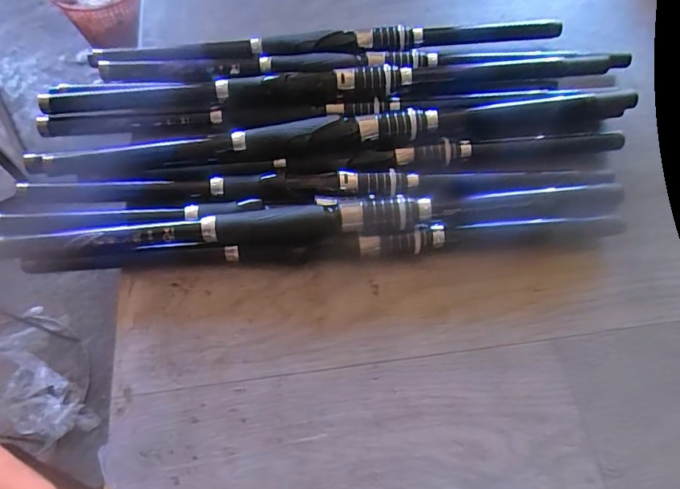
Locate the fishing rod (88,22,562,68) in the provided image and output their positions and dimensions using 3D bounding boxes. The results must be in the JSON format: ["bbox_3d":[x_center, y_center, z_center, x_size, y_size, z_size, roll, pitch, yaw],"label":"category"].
[{"bbox_3d":[-0.009,-0.219,0.524,0.511,0.035,0.034,-5,64,-4],"label":"fishing rod"}]

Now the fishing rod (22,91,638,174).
[{"bbox_3d":[-0.001,-0.104,0.441,0.551,0.029,0.025,-6,64,-4],"label":"fishing rod"}]

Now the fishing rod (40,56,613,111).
[{"bbox_3d":[-0.011,-0.162,0.466,0.543,0.035,0.030,-4,64,-4],"label":"fishing rod"}]

